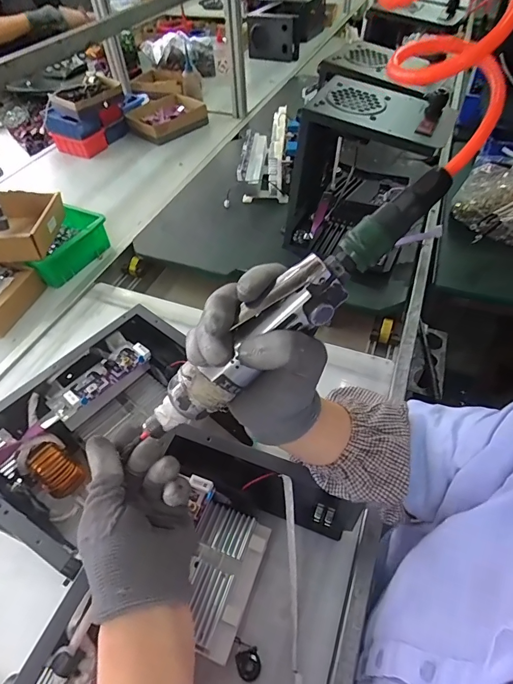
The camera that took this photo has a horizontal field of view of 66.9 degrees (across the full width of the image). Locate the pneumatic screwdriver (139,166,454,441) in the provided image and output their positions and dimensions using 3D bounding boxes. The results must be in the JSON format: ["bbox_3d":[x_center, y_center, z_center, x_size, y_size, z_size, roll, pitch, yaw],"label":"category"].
[{"bbox_3d":[0.019,-0.018,0.258,0.252,0.030,0.030,-42,53,12],"label":"pneumatic screwdriver"}]

